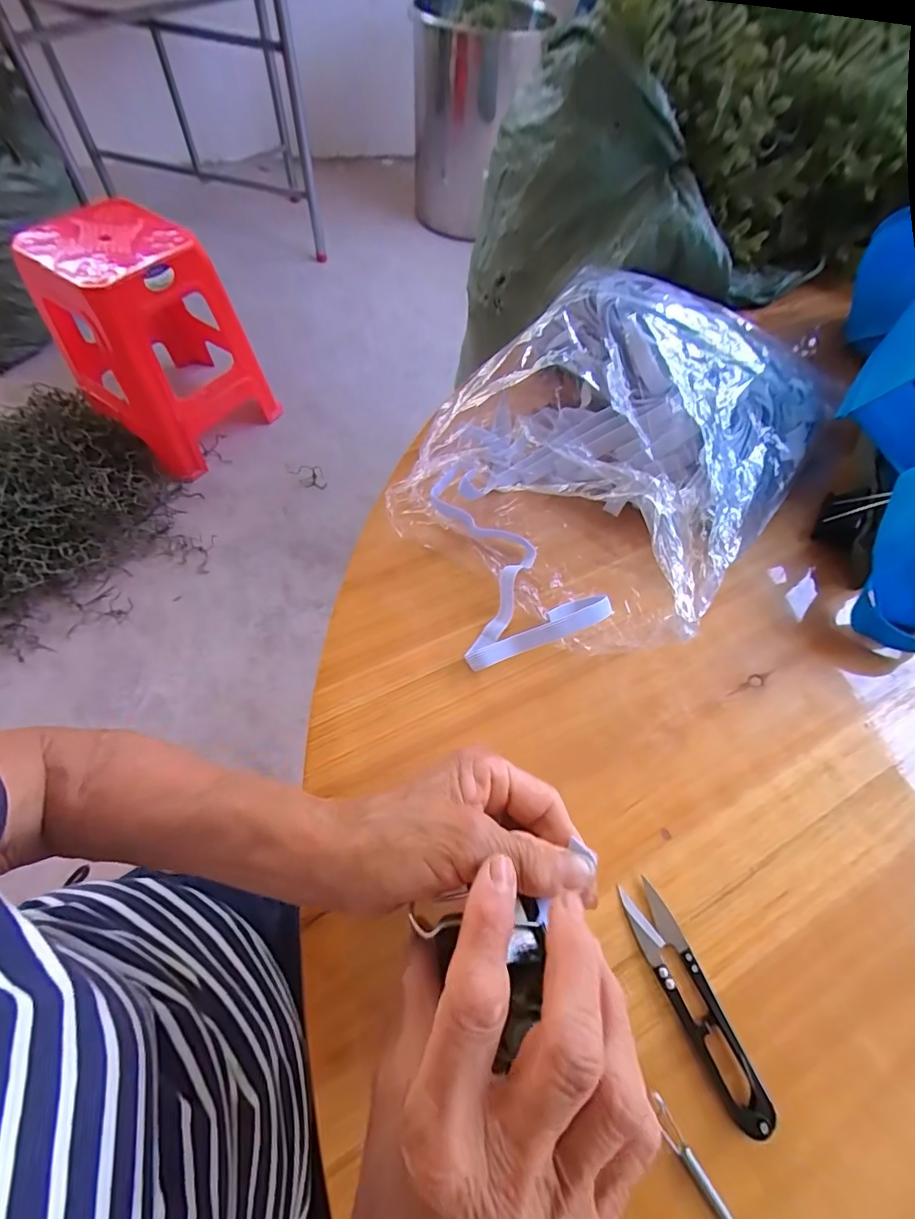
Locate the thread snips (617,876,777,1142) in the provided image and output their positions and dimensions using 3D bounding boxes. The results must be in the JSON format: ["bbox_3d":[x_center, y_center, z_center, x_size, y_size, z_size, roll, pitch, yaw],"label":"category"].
[{"bbox_3d":[0.115,0.188,0.240,0.022,0.010,0.101,-21,64,-14],"label":"thread snips"}]

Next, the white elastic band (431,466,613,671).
[{"bbox_3d":[0.043,-0.035,0.349,0.097,0.028,0.146,-8,62,-8],"label":"white elastic band"}]

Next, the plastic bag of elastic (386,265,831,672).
[{"bbox_3d":[0.116,-0.111,0.360,0.345,0.093,0.234,-35,68,-20],"label":"plastic bag of elastic"}]

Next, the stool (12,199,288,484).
[{"bbox_3d":[-0.796,-0.706,1.334,0.435,0.502,0.422,40,66,18],"label":"stool"}]

